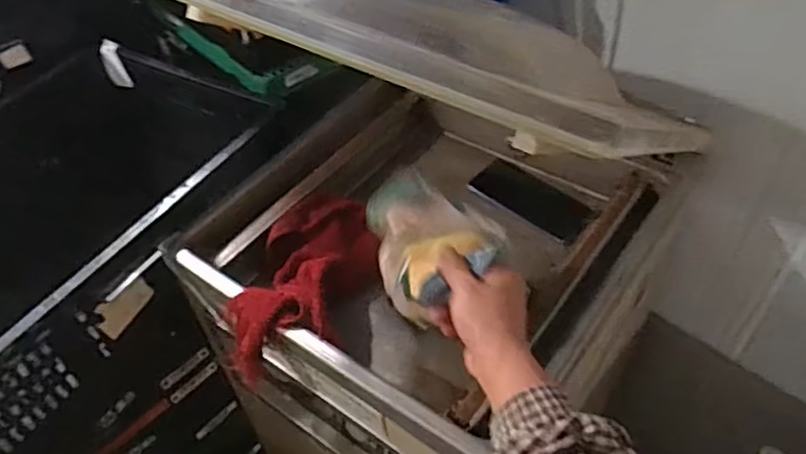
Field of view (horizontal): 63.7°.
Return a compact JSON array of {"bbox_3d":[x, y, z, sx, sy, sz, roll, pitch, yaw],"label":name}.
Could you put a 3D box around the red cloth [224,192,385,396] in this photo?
[{"bbox_3d":[-0.115,0.051,0.759,0.111,0.077,0.254,7,47,10],"label":"red cloth"}]

